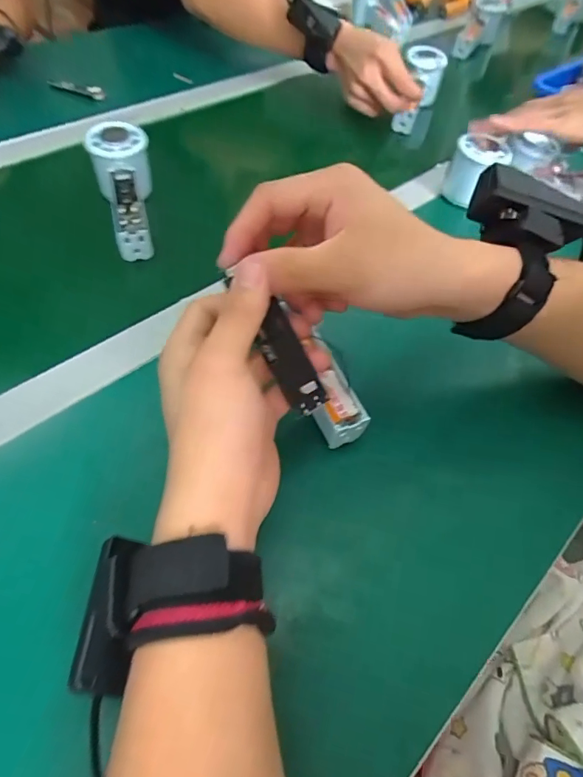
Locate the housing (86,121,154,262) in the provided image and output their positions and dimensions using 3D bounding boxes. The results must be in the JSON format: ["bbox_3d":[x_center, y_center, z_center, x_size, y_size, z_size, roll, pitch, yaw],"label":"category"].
[{"bbox_3d":[-0.164,-0.191,0.451,0.054,0.052,0.146,-11,71,-9],"label":"housing"}]

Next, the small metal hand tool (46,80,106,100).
[{"bbox_3d":[-0.300,-0.418,0.625,0.101,0.016,0.014,28,58,17],"label":"small metal hand tool"}]

